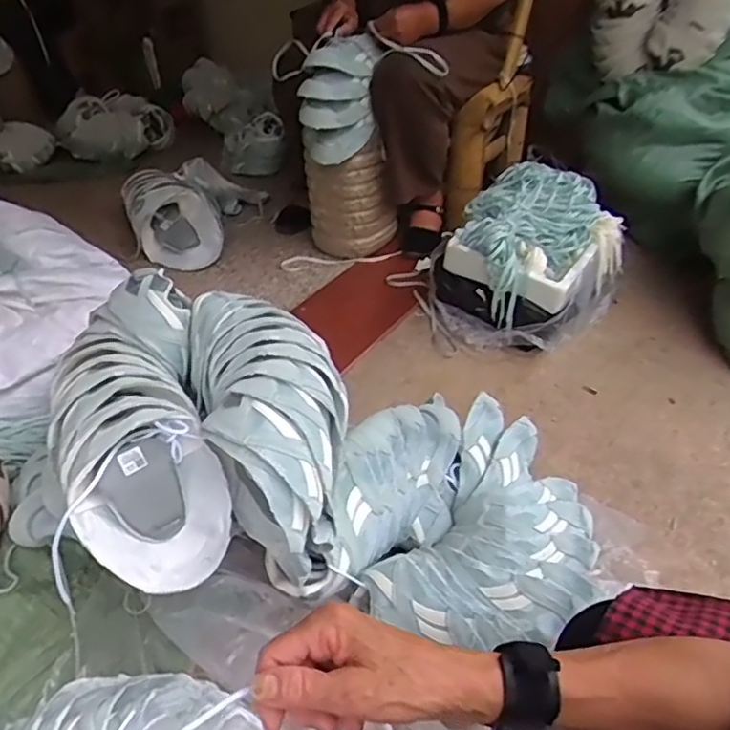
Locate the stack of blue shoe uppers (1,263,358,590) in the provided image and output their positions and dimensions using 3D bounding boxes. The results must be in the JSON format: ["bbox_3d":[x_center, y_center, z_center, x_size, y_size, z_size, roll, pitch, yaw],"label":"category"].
[{"bbox_3d":[-0.197,0.095,0.778,0.338,0.237,0.335,-9,38,-9],"label":"stack of blue shoe uppers"}]

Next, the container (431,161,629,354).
[{"bbox_3d":[0.344,-0.221,1.314,0.306,0.260,0.382,24,44,29],"label":"container"}]

